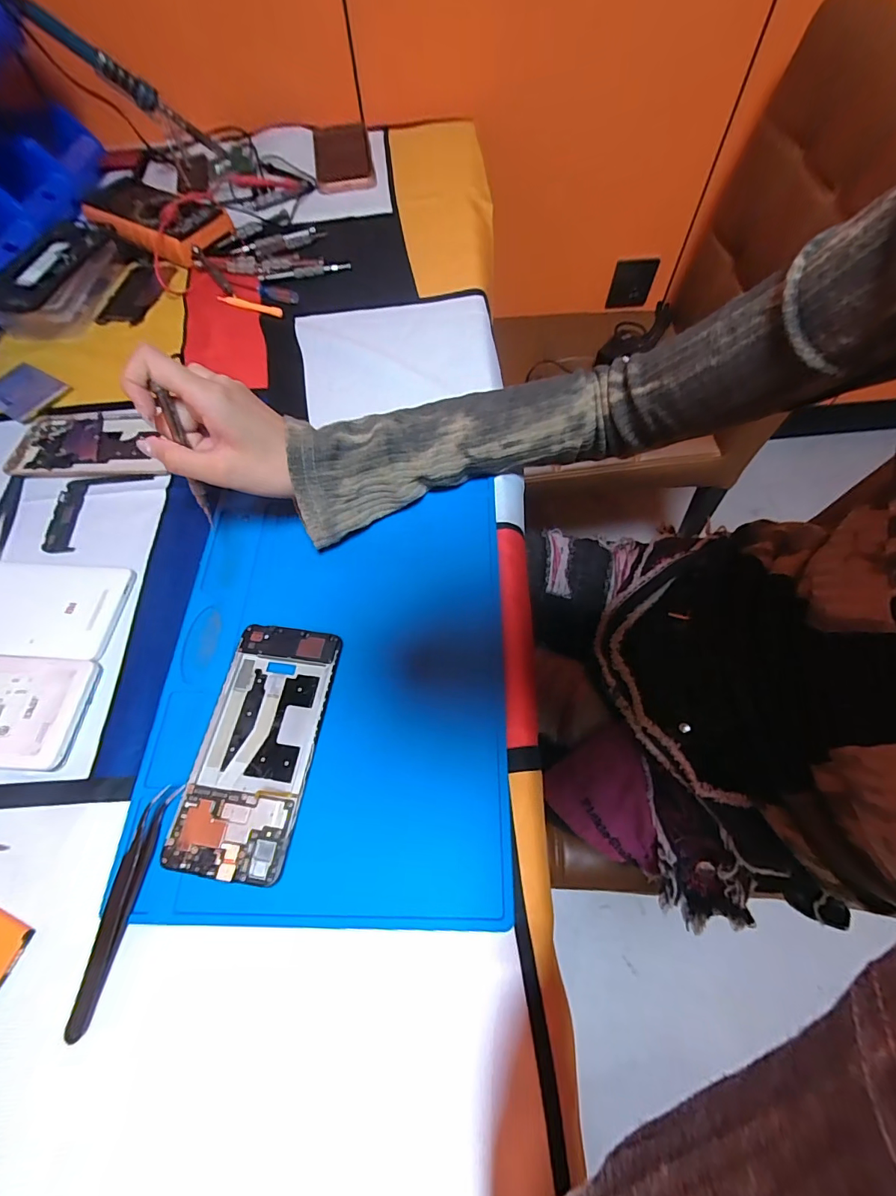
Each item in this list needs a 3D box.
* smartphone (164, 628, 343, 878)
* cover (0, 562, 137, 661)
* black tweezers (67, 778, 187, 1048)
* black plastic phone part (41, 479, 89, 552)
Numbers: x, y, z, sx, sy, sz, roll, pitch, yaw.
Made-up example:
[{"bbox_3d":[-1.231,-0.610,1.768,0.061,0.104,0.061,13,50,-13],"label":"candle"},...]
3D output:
[{"bbox_3d":[-0.119,0.089,0.287,0.070,0.007,0.148,7,65,6],"label":"smartphone"},{"bbox_3d":[-0.318,0.007,0.338,0.154,0.011,0.077,2,64,4],"label":"cover"},{"bbox_3d":[-0.181,0.165,0.247,0.014,0.012,0.117,9,65,7],"label":"black tweezers"},{"bbox_3d":[-0.323,-0.070,0.382,0.025,0.004,0.074,-9,64,-2],"label":"black plastic phone part"}]

